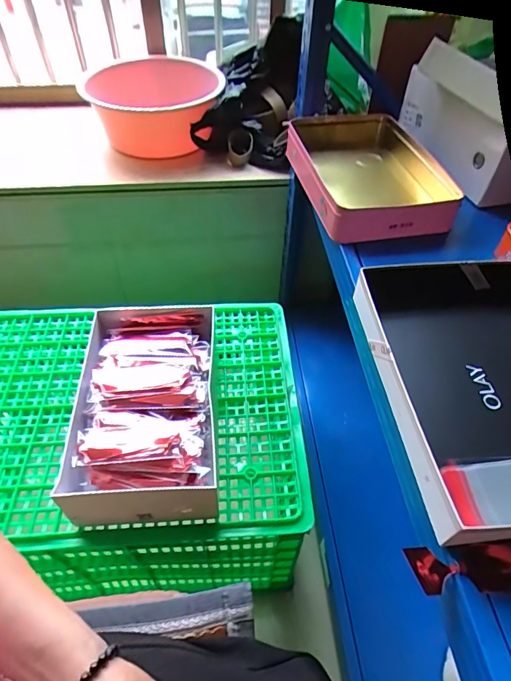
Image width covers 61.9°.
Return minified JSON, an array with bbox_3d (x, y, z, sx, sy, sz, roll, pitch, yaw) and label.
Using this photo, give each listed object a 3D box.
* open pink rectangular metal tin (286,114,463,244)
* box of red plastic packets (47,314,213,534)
[{"bbox_3d":[0.191,-0.286,0.722,0.237,0.057,0.316,-10,50,-9],"label":"open pink rectangular metal tin"},{"bbox_3d":[-0.166,0.104,0.664,0.202,0.117,0.327,-3,50,-3],"label":"box of red plastic packets"}]

